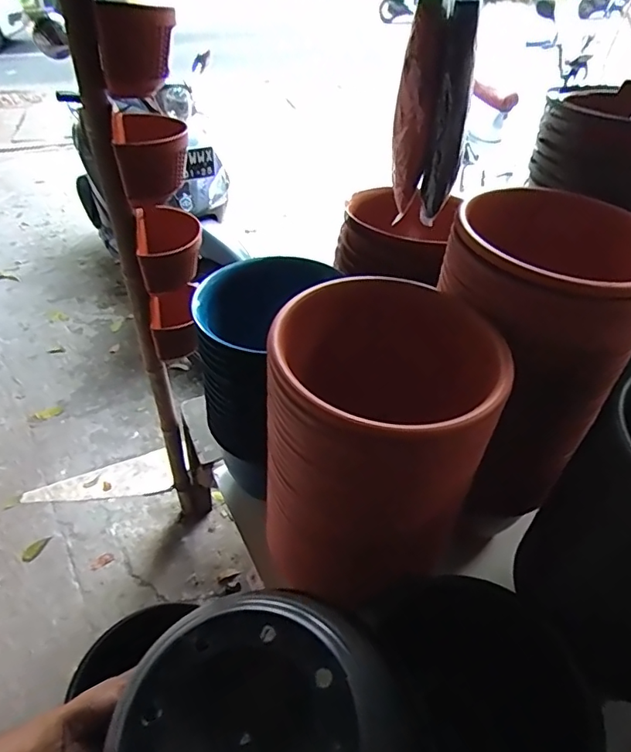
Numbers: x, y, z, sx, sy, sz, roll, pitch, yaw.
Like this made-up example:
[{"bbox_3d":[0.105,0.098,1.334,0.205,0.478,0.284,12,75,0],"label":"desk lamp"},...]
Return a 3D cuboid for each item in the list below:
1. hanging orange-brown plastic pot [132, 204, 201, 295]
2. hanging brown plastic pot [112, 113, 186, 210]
[{"bbox_3d":[-0.290,-0.257,1.030,0.126,0.139,0.118,-9,42,-11],"label":"hanging orange-brown plastic pot"},{"bbox_3d":[-0.298,-0.405,0.936,0.125,0.129,0.227,-12,43,-15],"label":"hanging brown plastic pot"}]

